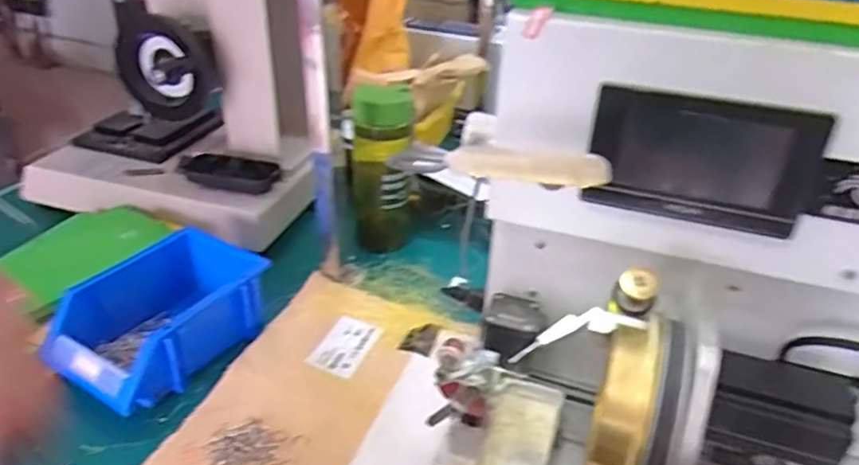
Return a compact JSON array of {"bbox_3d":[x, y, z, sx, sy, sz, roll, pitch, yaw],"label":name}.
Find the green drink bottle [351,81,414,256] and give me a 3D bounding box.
[{"bbox_3d":[-0.056,-0.076,0.749,0.070,0.190,0.062,-1,33,-5],"label":"green drink bottle"}]

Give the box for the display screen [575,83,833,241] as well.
[{"bbox_3d":[0.171,-0.044,0.395,0.132,0.079,0.010,13,34,15],"label":"display screen"}]

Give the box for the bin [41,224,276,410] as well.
[{"bbox_3d":[-0.256,0.080,0.593,0.135,0.072,0.184,27,40,33],"label":"bin"}]

